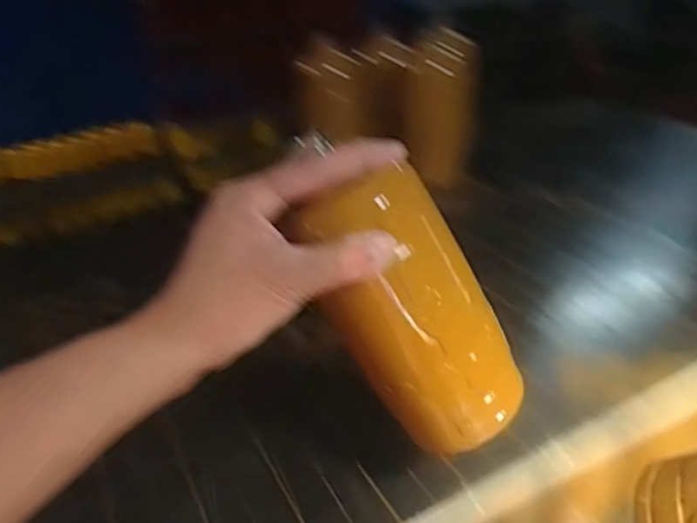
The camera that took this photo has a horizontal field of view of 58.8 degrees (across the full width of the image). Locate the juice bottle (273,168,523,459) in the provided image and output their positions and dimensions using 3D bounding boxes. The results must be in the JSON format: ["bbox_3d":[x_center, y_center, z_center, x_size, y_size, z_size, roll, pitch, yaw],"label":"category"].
[{"bbox_3d":[0.035,0.028,0.334,0.068,0.160,0.060,-19,19,28],"label":"juice bottle"}]

